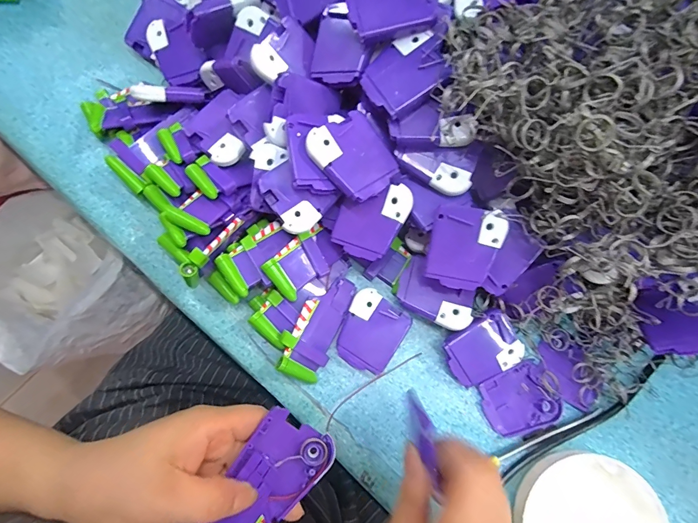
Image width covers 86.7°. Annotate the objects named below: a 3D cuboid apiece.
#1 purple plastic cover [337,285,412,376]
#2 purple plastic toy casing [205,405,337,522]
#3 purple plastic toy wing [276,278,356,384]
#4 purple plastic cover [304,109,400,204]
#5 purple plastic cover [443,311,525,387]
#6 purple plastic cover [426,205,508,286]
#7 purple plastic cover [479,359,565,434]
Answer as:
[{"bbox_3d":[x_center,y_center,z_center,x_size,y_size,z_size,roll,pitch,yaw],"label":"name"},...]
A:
[{"bbox_3d":[0.018,0.060,0.315,0.052,0.012,0.062,34,81,5],"label":"purple plastic cover"},{"bbox_3d":[-0.065,0.154,0.235,0.049,0.008,0.119,42,76,6],"label":"purple plastic toy casing"},{"bbox_3d":[-0.028,0.054,0.312,0.042,0.014,0.088,32,77,-22],"label":"purple plastic toy wing"},{"bbox_3d":[0.004,-0.077,0.272,0.050,0.004,0.061,-40,96,-10],"label":"purple plastic cover"},{"bbox_3d":[0.111,0.074,0.309,0.060,0.011,0.049,-31,100,-3],"label":"purple plastic cover"},{"bbox_3d":[0.086,-0.010,0.276,0.050,0.004,0.060,13,103,3],"label":"purple plastic cover"},{"bbox_3d":[0.142,0.116,0.307,0.060,0.009,0.050,-25,81,-5],"label":"purple plastic cover"}]

